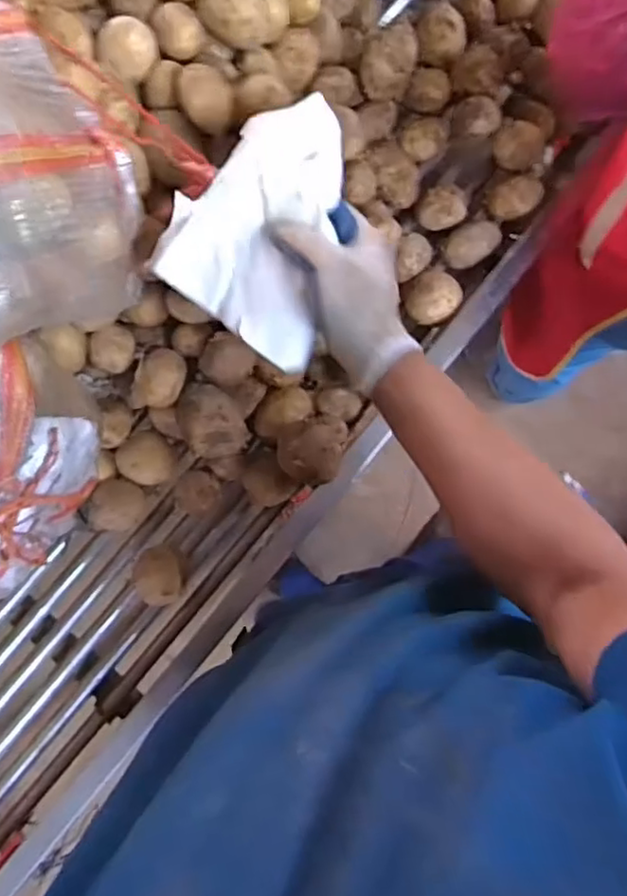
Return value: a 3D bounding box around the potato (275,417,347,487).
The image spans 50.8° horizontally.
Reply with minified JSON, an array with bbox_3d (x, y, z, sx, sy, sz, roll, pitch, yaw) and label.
[{"bbox_3d":[-0.002,-0.002,0.675,0.064,0.061,0.072,18,87,1],"label":"potato"}]

